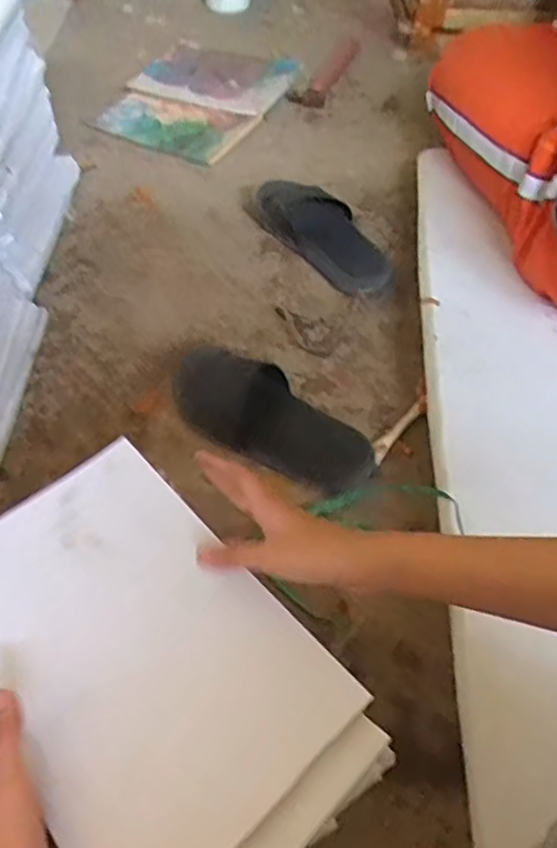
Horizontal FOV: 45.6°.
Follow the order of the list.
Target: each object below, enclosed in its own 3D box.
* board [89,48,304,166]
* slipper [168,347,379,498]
[{"bbox_3d":[-0.154,-0.640,1.293,0.299,0.024,0.407,21,56,15],"label":"board"},{"bbox_3d":[-0.016,-0.004,0.793,0.272,0.051,0.102,27,58,19],"label":"slipper"}]

